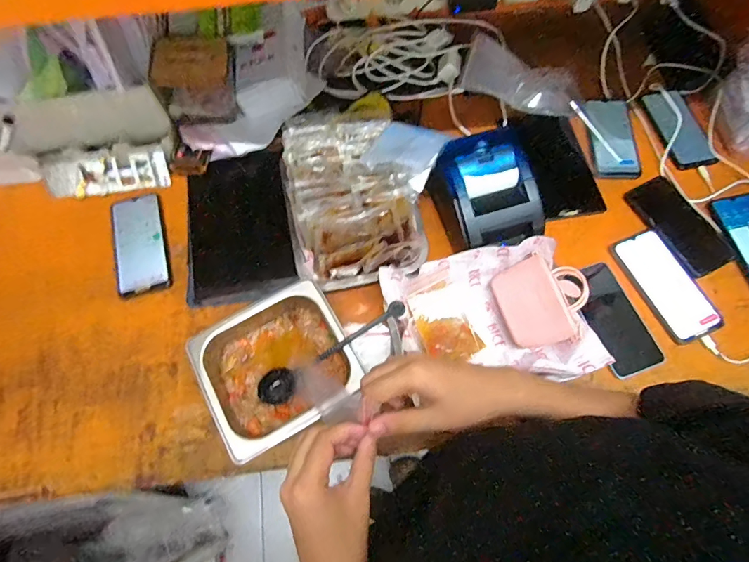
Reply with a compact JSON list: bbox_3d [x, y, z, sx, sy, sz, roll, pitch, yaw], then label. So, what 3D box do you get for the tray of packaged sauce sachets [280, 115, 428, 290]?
[{"bbox_3d":[-0.042,-0.135,0.622,0.188,0.069,0.282,-15,68,-6],"label":"tray of packaged sauce sachets"}]

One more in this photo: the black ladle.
[{"bbox_3d":[-0.055,0.085,0.510,0.194,0.055,0.039,-32,71,-12],"label":"black ladle"}]

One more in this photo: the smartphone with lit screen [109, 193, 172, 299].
[{"bbox_3d":[-0.364,-0.060,0.655,0.078,0.009,0.169,-16,68,-13],"label":"smartphone with lit screen"}]

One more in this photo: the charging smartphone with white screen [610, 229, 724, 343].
[{"bbox_3d":[0.433,0.002,0.621,0.083,0.010,0.167,-24,69,-9],"label":"charging smartphone with white screen"}]

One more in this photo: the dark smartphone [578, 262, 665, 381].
[{"bbox_3d":[0.345,0.052,0.602,0.075,0.012,0.158,-17,68,-6],"label":"dark smartphone"}]

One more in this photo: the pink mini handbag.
[{"bbox_3d":[0.234,0.026,0.582,0.113,0.045,0.119,-26,70,15],"label":"pink mini handbag"}]

